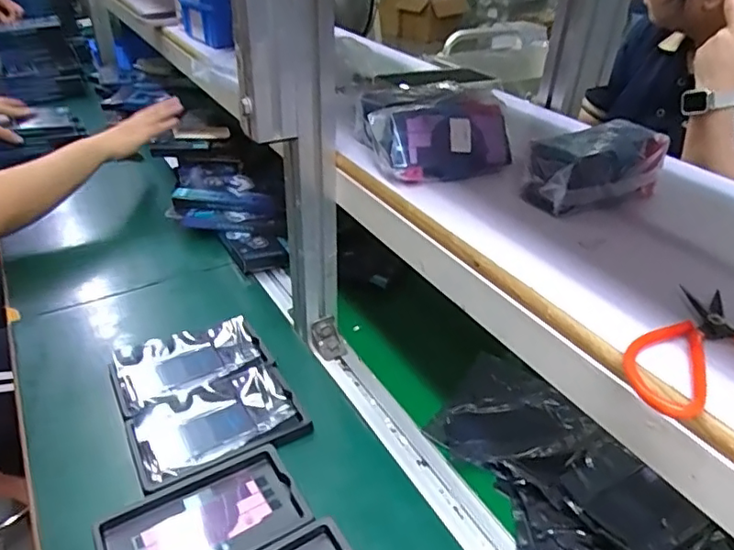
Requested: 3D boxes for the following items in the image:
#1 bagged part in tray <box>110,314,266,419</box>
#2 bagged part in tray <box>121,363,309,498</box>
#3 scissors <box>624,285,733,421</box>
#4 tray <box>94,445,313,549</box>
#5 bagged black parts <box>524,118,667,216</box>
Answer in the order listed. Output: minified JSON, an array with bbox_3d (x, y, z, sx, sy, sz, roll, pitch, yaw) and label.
[{"bbox_3d":[-0.194,0.098,0.634,0.154,0.027,0.088,-16,37,-26],"label":"bagged part in tray"},{"bbox_3d":[-0.146,0.143,0.567,0.159,0.016,0.096,-15,37,-25],"label":"bagged part in tray"},{"bbox_3d":[0.202,0.046,0.325,0.109,0.010,0.108,2,33,-1],"label":"scissors"},{"bbox_3d":[-0.134,0.207,0.479,0.158,0.013,0.095,-19,38,-29],"label":"tray"},{"bbox_3d":[0.192,-0.091,0.493,0.117,0.062,0.059,-16,37,-26],"label":"bagged black parts"}]

